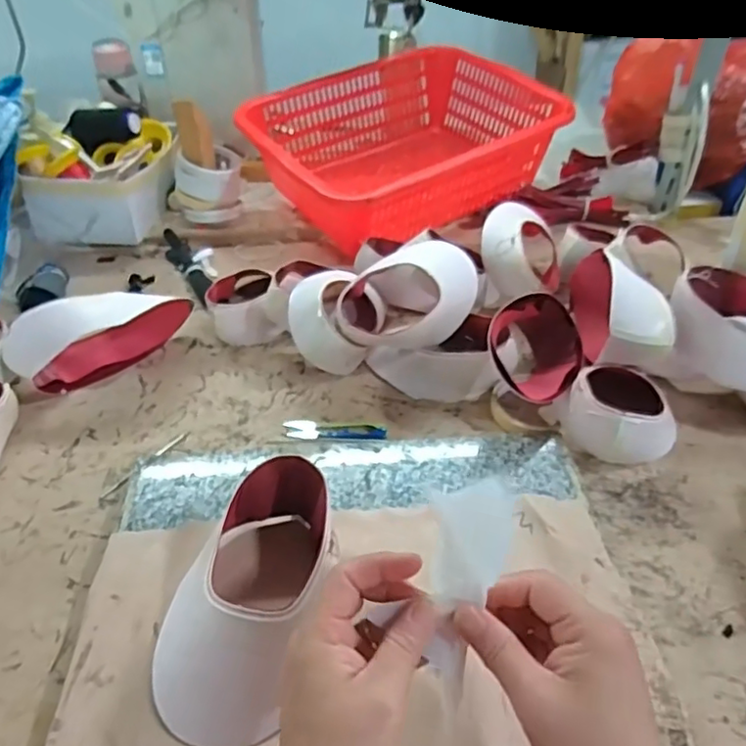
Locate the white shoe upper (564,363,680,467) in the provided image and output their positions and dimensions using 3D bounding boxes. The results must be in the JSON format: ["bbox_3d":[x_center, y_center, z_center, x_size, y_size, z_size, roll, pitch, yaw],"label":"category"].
[{"bbox_3d":[0.234,0.035,0.596,0.100,0.071,0.091,0,39,0],"label":"white shoe upper"}]

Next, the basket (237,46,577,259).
[{"bbox_3d":[0.039,-0.351,0.958,0.441,0.159,0.348,-22,43,-25],"label":"basket"}]

